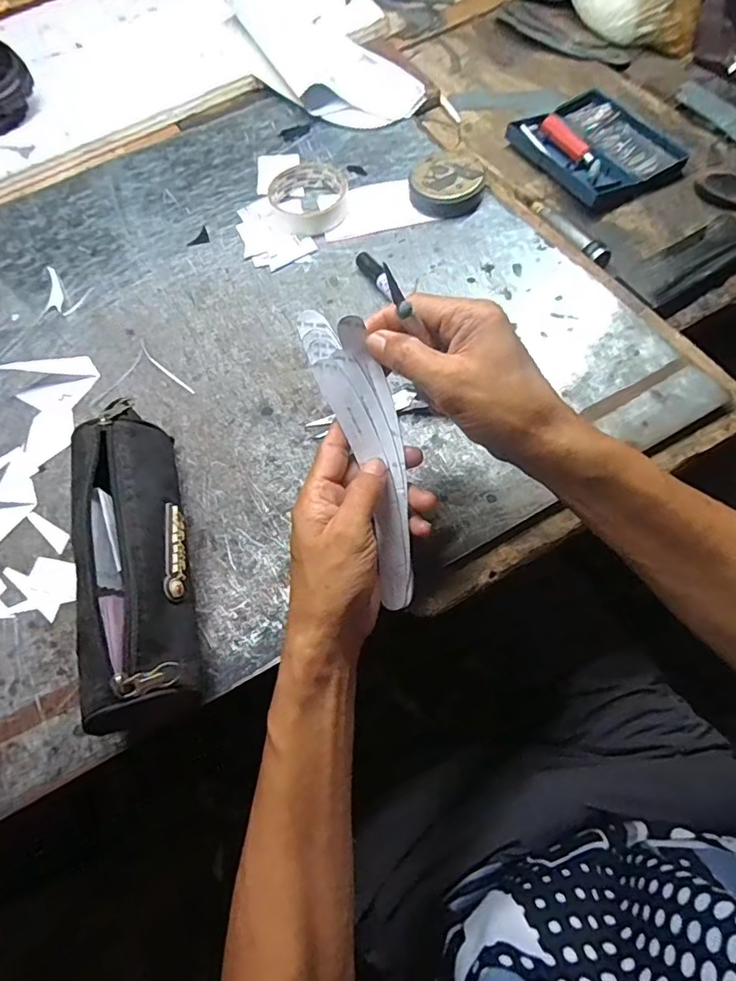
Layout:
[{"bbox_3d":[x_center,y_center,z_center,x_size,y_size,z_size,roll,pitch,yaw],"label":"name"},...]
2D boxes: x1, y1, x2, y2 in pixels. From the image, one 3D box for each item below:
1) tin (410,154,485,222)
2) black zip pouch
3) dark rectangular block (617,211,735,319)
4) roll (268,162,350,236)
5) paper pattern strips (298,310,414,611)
[{"bbox_3d":[0.082,-0.317,0.551,0.076,0.025,0.069,5,65,6],"label":"tin"},{"bbox_3d":[-0.161,0.042,0.373,0.058,0.077,0.234,-17,64,-4],"label":"black zip pouch"},{"bbox_3d":[0.316,-0.221,0.516,0.163,0.016,0.061,-31,67,-11],"label":"dark rectangular block"},{"bbox_3d":[-0.061,-0.309,0.563,0.080,0.023,0.085,-1,65,3],"label":"roll"},{"bbox_3d":[0.005,-0.019,0.344,0.041,0.016,0.196,-18,100,-5],"label":"paper pattern strips"}]

